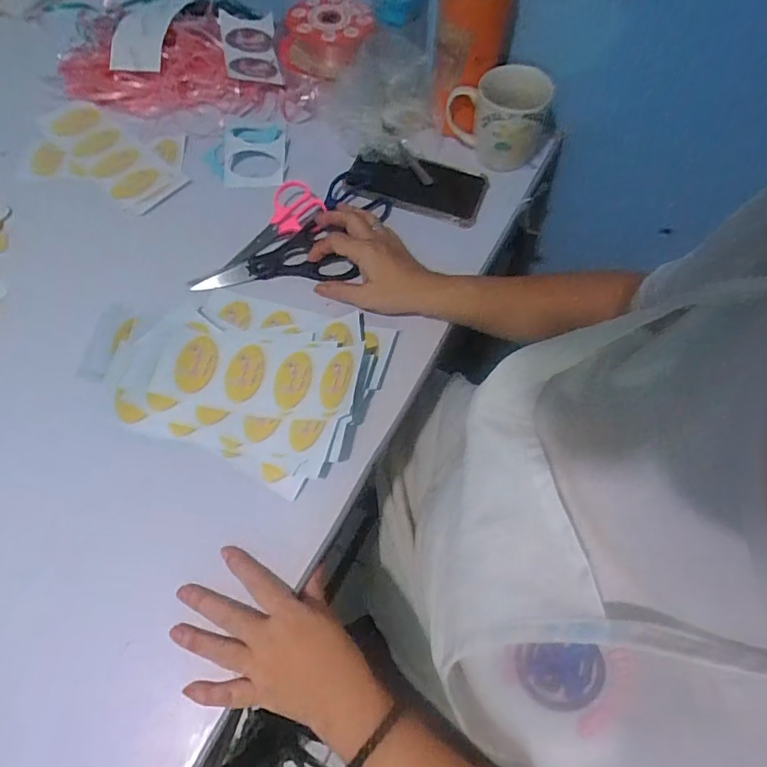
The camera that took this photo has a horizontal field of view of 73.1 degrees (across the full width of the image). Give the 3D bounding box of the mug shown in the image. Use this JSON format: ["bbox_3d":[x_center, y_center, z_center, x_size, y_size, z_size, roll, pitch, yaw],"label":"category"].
[{"bbox_3d":[0.148,-0.311,0.625,0.117,0.094,0.088,-14,66,-7],"label":"mug"}]

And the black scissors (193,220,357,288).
[{"bbox_3d":[-0.121,-0.139,0.573,0.175,0.013,0.060,-5,81,-1],"label":"black scissors"}]

